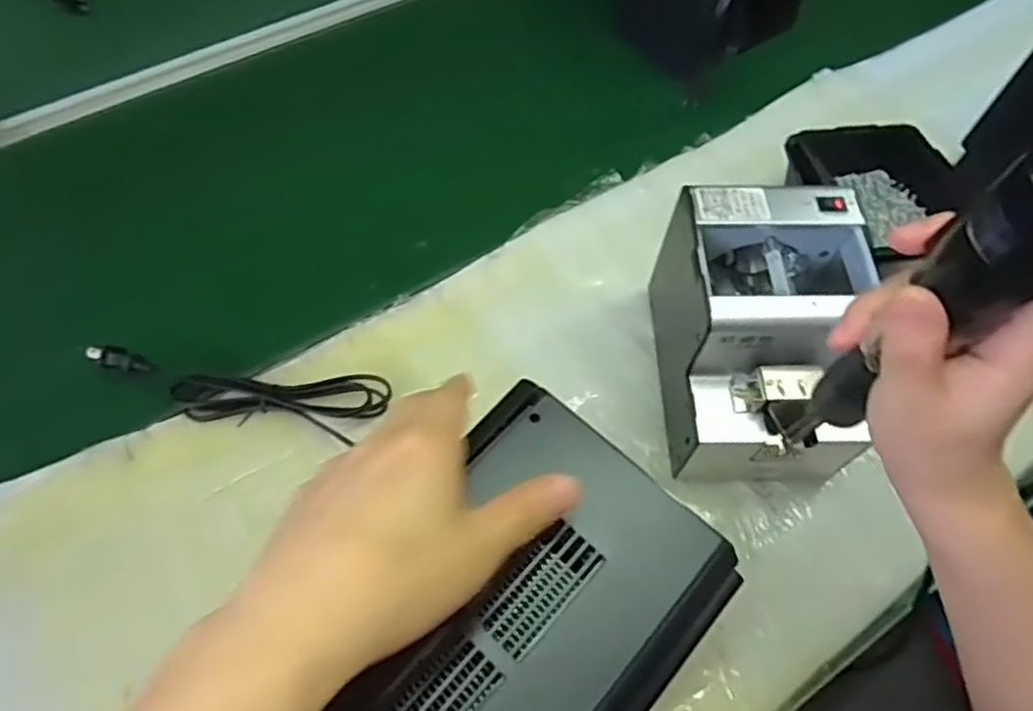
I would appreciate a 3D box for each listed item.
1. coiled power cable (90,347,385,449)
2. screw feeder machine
[{"bbox_3d":[-0.225,0.027,0.544,0.243,0.021,0.052,9,60,5],"label":"coiled power cable"},{"bbox_3d":[0.183,-0.014,0.504,0.130,0.138,0.179,3,59,2],"label":"screw feeder machine"}]

